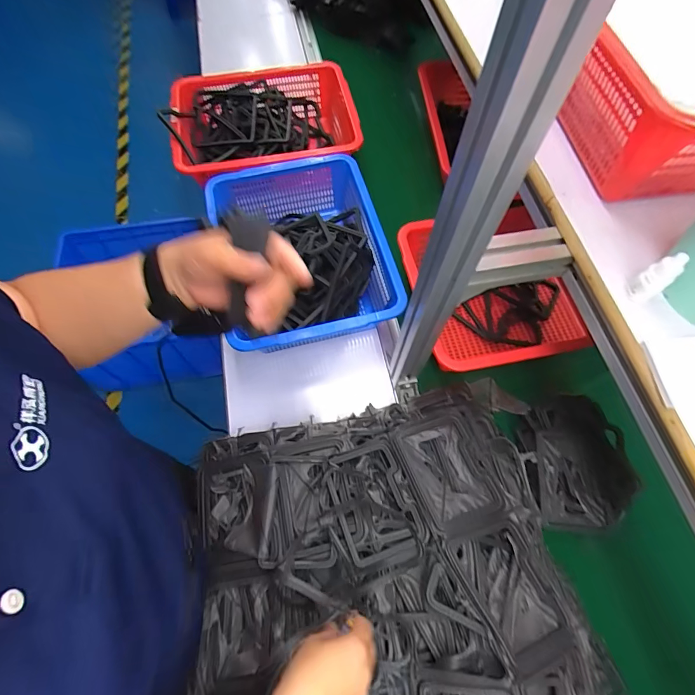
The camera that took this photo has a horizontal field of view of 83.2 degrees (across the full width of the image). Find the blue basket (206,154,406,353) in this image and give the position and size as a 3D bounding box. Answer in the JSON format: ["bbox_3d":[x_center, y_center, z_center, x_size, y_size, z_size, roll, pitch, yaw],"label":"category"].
[{"bbox_3d":[-0.089,-0.183,0.756,0.309,0.140,0.394,-11,66,-6],"label":"blue basket"}]

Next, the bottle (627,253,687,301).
[{"bbox_3d":[0.272,-0.062,0.343,0.018,0.052,0.017,0,66,-1],"label":"bottle"}]

